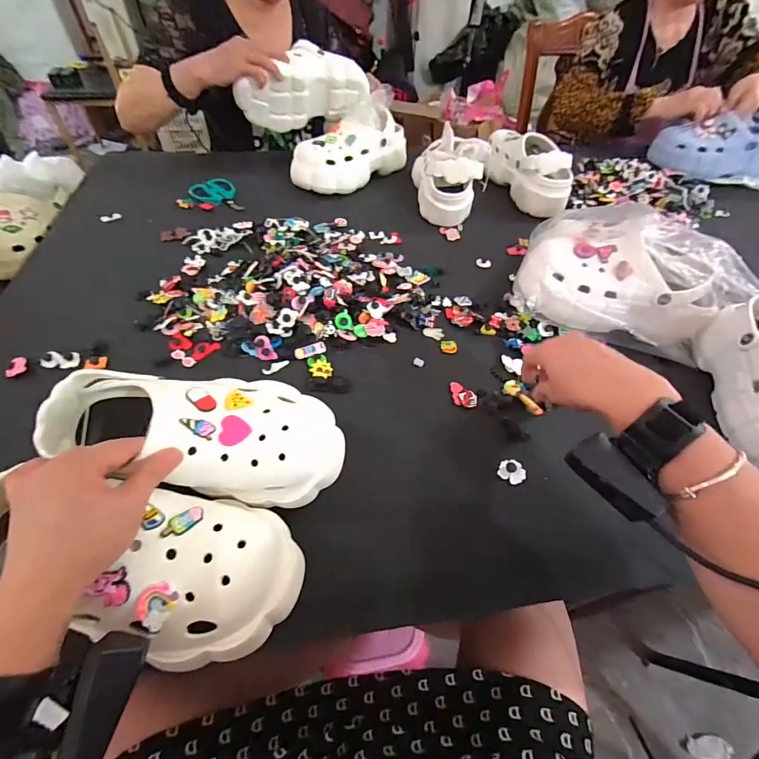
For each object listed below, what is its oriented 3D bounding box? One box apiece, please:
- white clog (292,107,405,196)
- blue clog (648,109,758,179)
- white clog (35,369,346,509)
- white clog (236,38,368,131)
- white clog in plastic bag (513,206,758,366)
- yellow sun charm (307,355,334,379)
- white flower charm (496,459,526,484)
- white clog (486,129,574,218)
[{"bbox_3d":[-0.064,-0.466,0.795,0.245,0.109,0.109,-37,62,-27],"label":"white clog"},{"bbox_3d":[0.770,-0.522,0.863,0.258,0.096,0.107,0,52,-3],"label":"blue clog"},{"bbox_3d":[-0.160,0.045,0.363,0.250,0.074,0.109,13,52,-7],"label":"white clog"},{"bbox_3d":[-0.150,-0.578,0.771,0.254,0.120,0.107,-9,53,-10],"label":"white clog"},{"bbox_3d":[0.365,-0.164,0.567,0.299,0.107,0.239,14,53,8],"label":"white clog in plastic bag"},{"bbox_3d":[-0.078,-0.017,0.504,0.027,0.007,0.037,-15,54,-14],"label":"yellow sun charm"},{"bbox_3d":[0.146,0.099,0.421,0.029,0.007,0.027,33,57,21],"label":"white flower charm"},{"bbox_3d":[0.298,-0.437,0.787,0.083,0.099,0.240,-14,54,-13],"label":"white clog"}]

